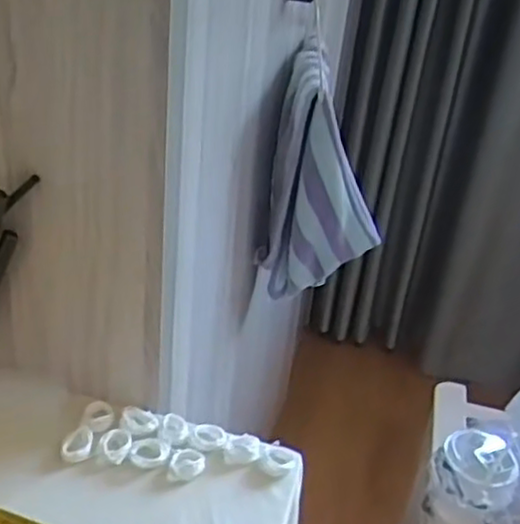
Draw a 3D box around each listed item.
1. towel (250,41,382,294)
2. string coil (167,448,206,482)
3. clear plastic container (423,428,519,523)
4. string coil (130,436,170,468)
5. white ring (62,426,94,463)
[{"bbox_3d":[0.081,-0.079,0.885,0.145,0.300,0.151,9,32,4],"label":"towel"},{"bbox_3d":[-0.059,0.162,0.576,0.028,0.011,0.030,5,32,-3],"label":"string coil"},{"bbox_3d":[0.275,0.297,0.948,0.102,0.136,0.089,21,35,20],"label":"clear plastic container"},{"bbox_3d":[-0.089,0.155,0.582,0.031,0.009,0.030,5,32,-3],"label":"string coil"},{"bbox_3d":[-0.147,0.148,0.580,0.024,0.010,0.031,-1,33,-13],"label":"white ring"}]

